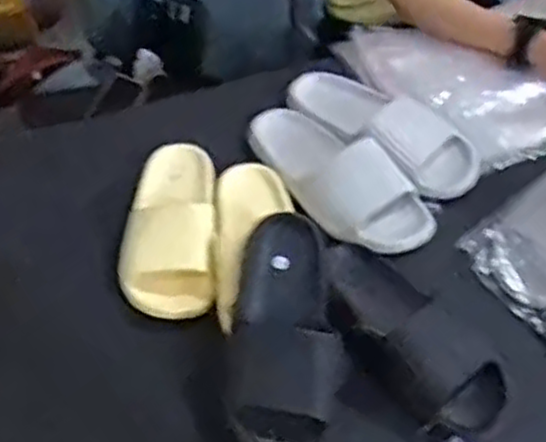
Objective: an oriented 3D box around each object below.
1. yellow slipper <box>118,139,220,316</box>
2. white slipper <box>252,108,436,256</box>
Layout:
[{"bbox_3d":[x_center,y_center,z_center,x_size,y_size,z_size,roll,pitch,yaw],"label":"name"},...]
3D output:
[{"bbox_3d":[-0.117,-0.004,0.905,0.100,0.057,0.236,-1,49,-1],"label":"yellow slipper"},{"bbox_3d":[0.079,-0.060,0.943,0.111,0.053,0.262,-32,56,-26],"label":"white slipper"}]

